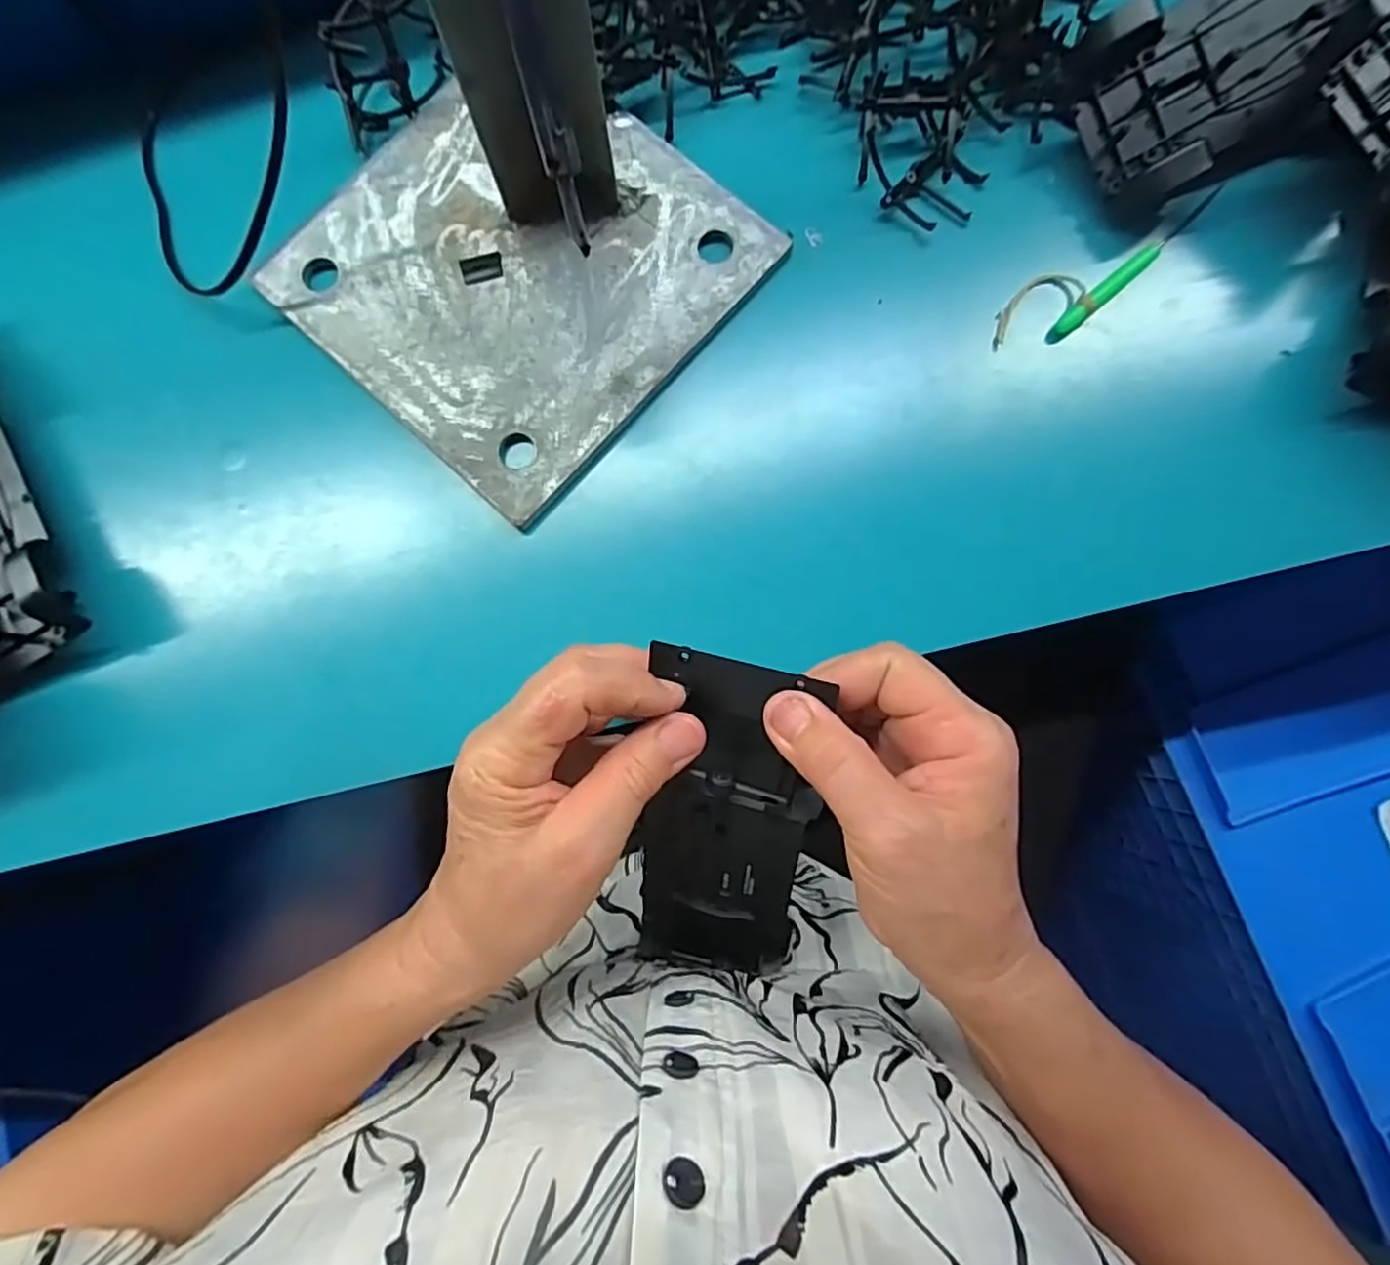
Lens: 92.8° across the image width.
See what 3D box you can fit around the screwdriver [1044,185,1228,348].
[{"bbox_3d":[0.219,-0.182,0.327,0.112,0.011,0.010,-40,87,-3],"label":"screwdriver"}]

